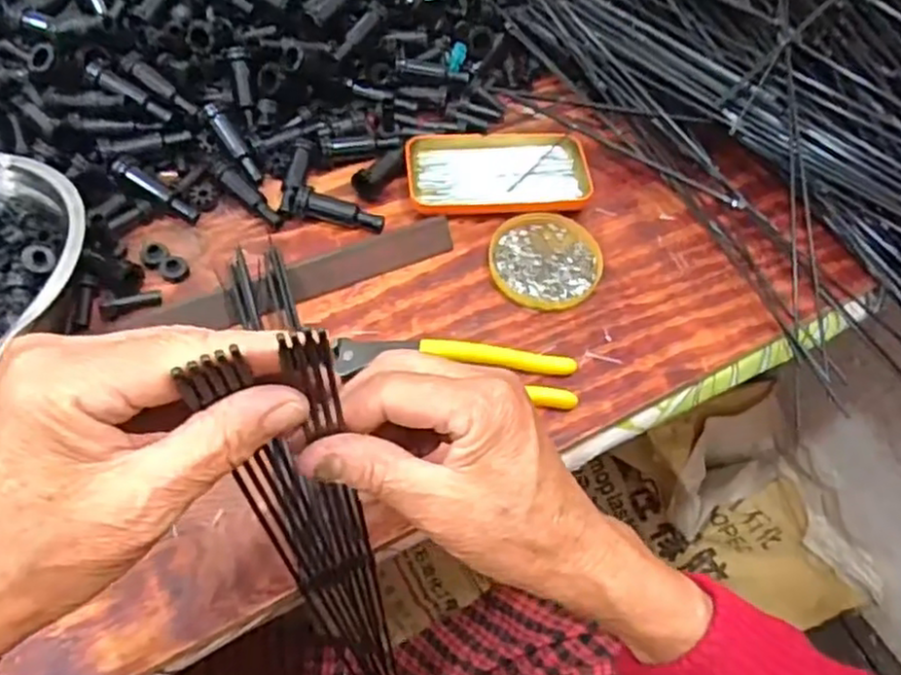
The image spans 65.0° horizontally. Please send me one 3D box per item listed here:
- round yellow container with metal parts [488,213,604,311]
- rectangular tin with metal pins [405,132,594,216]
[{"bbox_3d":[0.071,-0.059,0.535,0.082,0.013,0.083,3,55,-4],"label":"round yellow container with metal parts"},{"bbox_3d":[0.038,-0.136,0.574,0.145,0.020,0.077,-5,56,-9],"label":"rectangular tin with metal pins"}]

